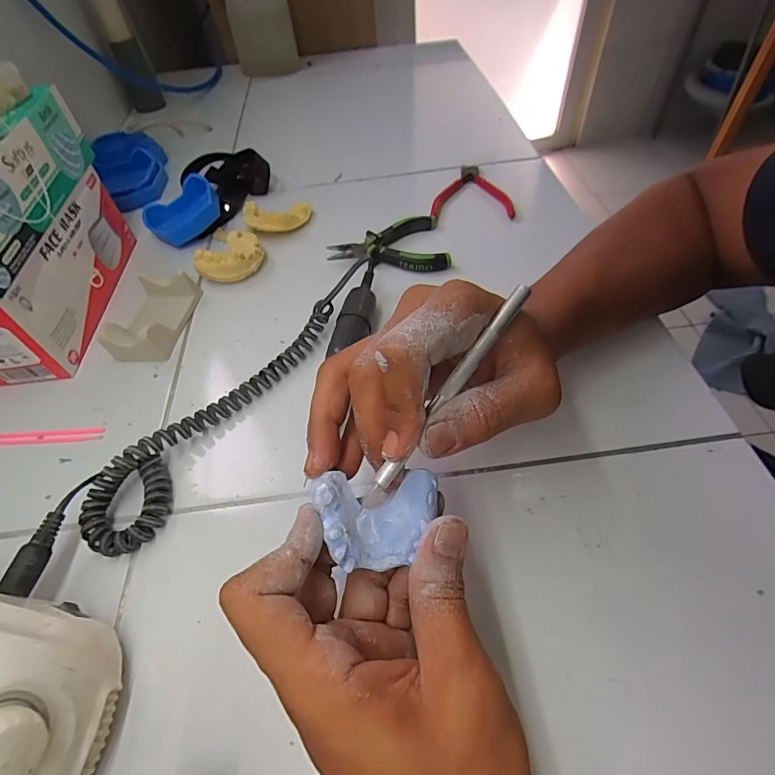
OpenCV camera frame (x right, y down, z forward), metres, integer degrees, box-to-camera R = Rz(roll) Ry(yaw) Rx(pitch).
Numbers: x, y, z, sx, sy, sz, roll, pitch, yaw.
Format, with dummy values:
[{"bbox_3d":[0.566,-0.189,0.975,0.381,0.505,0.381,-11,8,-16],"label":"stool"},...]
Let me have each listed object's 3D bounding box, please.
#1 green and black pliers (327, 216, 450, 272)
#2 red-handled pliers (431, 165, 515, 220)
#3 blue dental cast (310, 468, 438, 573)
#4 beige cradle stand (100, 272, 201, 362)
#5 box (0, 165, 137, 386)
[{"bbox_3d":[0.000,-0.136,0.424,0.110,0.020,0.075,-10,52,-3],"label":"green and black pliers"},{"bbox_3d":[0.092,-0.221,0.486,0.089,0.014,0.099,-4,52,2],"label":"red-handled pliers"},{"bbox_3d":[-0.003,0.059,0.197,0.056,0.027,0.036,-10,52,-3],"label":"blue dental cast"},{"bbox_3d":[-0.214,-0.061,0.382,0.061,0.034,0.089,0,52,5],"label":"beige cradle stand"},{"bbox_3d":[-0.314,-0.102,0.373,0.104,0.101,0.185,-8,52,-1],"label":"box"}]

